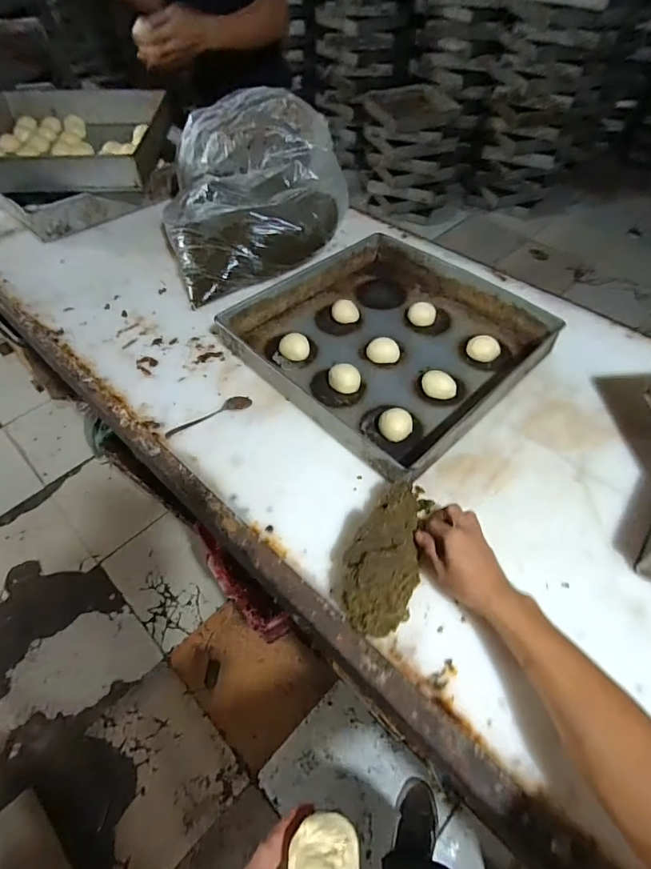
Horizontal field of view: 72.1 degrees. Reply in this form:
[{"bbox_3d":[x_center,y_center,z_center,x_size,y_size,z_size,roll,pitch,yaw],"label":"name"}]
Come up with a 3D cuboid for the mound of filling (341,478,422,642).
[{"bbox_3d":[0.071,0.131,0.496,0.080,0.084,0.163,20,61,12],"label":"mound of filling"}]

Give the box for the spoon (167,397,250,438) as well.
[{"bbox_3d":[-0.175,-0.029,0.670,0.133,0.011,0.022,-23,57,-16],"label":"spoon"}]

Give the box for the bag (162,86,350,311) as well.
[{"bbox_3d":[-0.145,-0.469,0.847,0.354,0.224,0.283,-24,57,-17],"label":"bag"}]

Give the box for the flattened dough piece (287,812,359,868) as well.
[{"bbox_3d":[0.000,0.311,0.328,0.048,0.020,0.054,15,32,-4],"label":"flattened dough piece"}]

